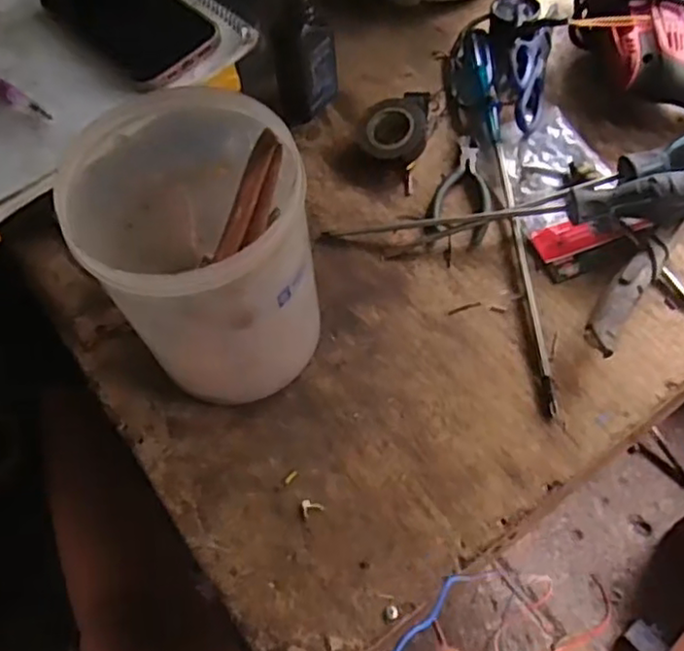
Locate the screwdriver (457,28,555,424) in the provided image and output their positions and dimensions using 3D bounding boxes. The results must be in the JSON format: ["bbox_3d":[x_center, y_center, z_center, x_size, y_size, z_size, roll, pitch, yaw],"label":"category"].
[{"bbox_3d":[0.134,-0.116,0.556,0.028,0.029,0.397,-4,59,1],"label":"screwdriver"}]

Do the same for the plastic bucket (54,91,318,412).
[{"bbox_3d":[-0.088,-0.039,0.439,0.131,0.178,0.145,-35,63,-16],"label":"plastic bucket"}]

